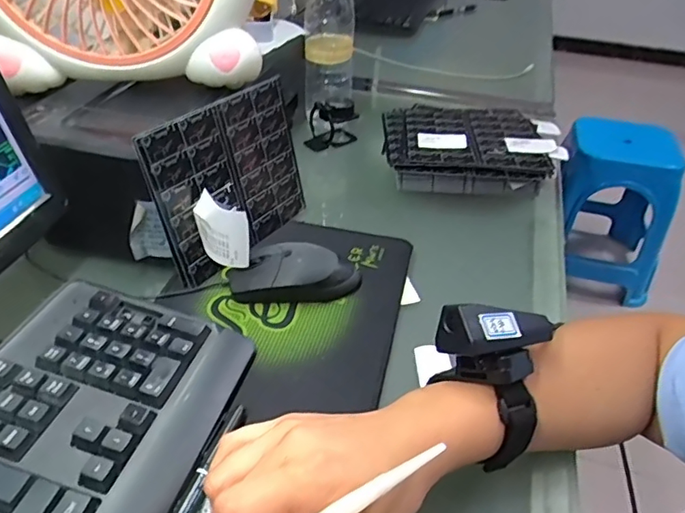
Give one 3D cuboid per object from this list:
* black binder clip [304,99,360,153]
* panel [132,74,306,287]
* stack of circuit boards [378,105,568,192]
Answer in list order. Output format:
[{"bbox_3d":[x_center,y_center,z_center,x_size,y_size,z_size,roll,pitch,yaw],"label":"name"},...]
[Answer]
[{"bbox_3d":[-0.018,-0.180,0.718,0.070,0.060,0.044,-26,47,-31],"label":"black binder clip"},{"bbox_3d":[-0.100,-0.072,0.497,0.008,0.144,0.169,15,40,34],"label":"panel"},{"bbox_3d":[0.167,-0.146,0.681,0.229,0.044,0.183,1,39,-2],"label":"stack of circuit boards"}]

